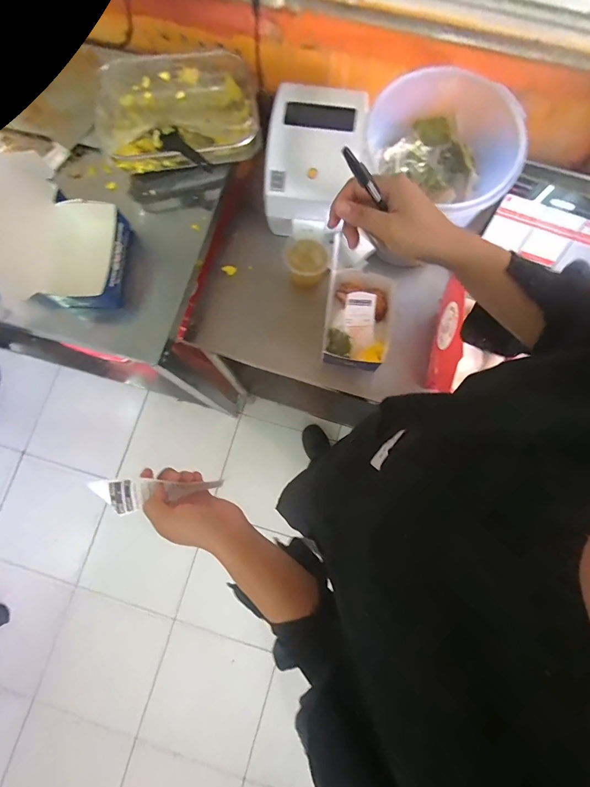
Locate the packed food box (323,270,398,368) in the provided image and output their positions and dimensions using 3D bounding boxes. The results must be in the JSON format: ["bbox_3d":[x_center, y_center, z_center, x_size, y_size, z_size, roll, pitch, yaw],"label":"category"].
[{"bbox_3d":[0.132,-0.149,0.728,0.130,0.073,0.181,8,79,3],"label":"packed food box"}]

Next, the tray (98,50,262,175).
[{"bbox_3d":[-0.222,-0.538,0.703,0.301,0.077,0.232,-9,79,-1],"label":"tray"}]

